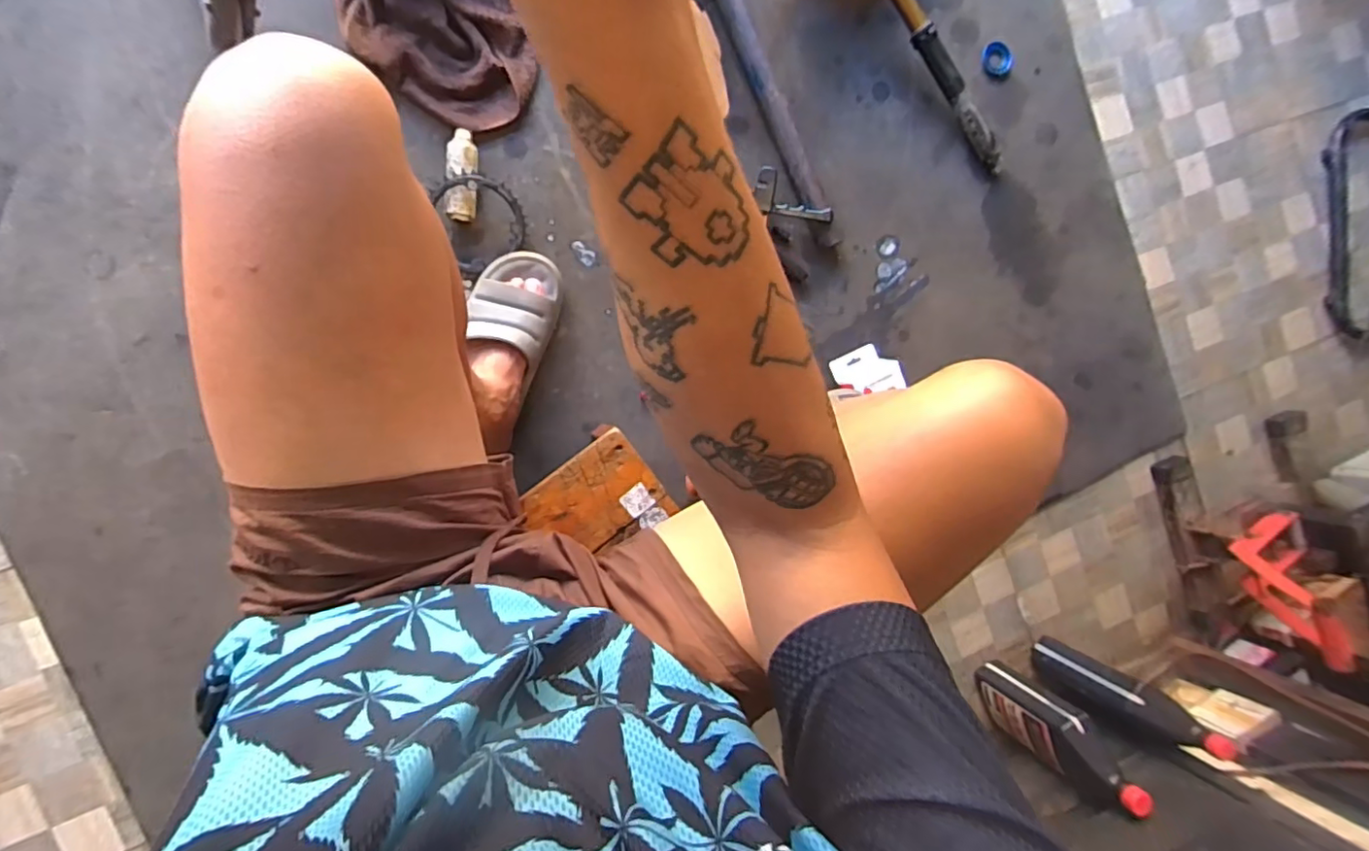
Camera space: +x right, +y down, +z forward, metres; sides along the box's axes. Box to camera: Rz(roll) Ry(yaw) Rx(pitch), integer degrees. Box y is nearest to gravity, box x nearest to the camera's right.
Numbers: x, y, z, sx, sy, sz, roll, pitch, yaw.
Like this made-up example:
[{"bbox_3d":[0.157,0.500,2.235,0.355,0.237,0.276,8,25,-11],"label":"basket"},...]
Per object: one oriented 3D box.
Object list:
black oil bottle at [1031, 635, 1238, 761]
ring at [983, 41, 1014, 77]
[{"bbox_3d":[0.667,0.418,0.902,0.102,0.263,0.068,33,86,-8],"label":"black oil bottle"},{"bbox_3d":[0.519,-0.607,0.969,0.052,0.019,0.056,0,92,-9],"label":"ring"}]

